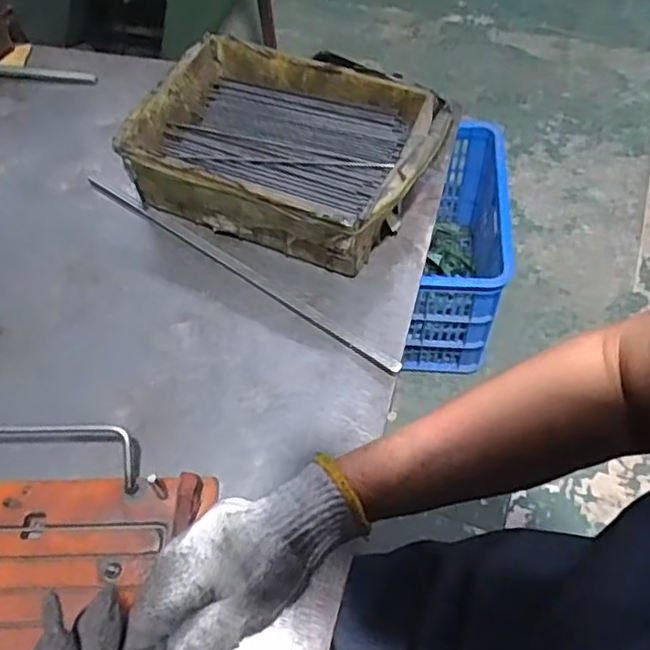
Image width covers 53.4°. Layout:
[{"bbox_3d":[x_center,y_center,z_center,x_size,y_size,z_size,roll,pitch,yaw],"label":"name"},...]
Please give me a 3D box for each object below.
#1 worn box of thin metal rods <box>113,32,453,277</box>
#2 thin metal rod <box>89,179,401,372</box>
[{"bbox_3d":[-0.034,-0.161,0.596,0.257,0.069,0.179,20,59,16],"label":"worn box of thin metal rods"},{"bbox_3d":[-0.087,-0.052,0.571,0.358,0.004,0.012,31,63,22],"label":"thin metal rod"}]

